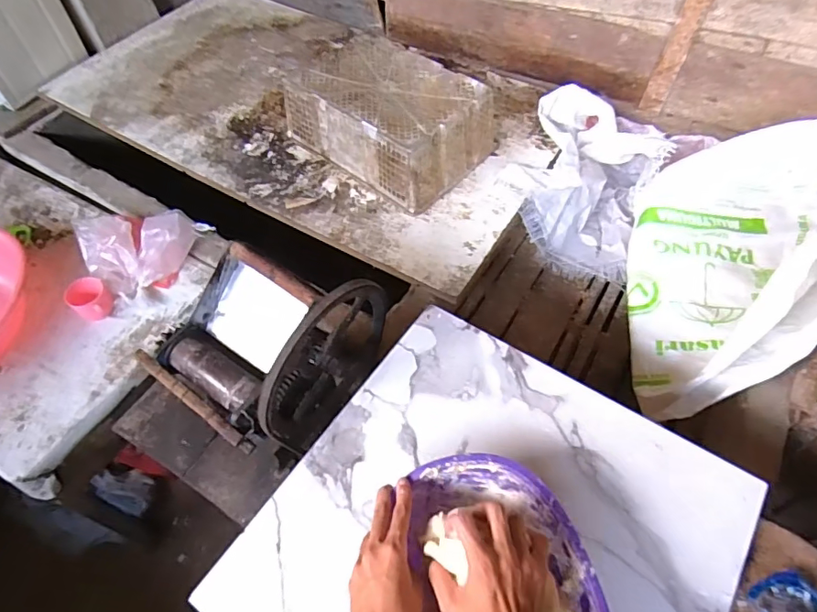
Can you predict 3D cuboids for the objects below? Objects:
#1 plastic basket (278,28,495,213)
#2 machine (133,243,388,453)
[{"bbox_3d":[-0.050,-0.487,1.320,0.451,0.175,0.313,37,63,24],"label":"plastic basket"},{"bbox_3d":[-0.207,0.058,0.798,0.242,0.270,0.295,31,61,21],"label":"machine"}]

